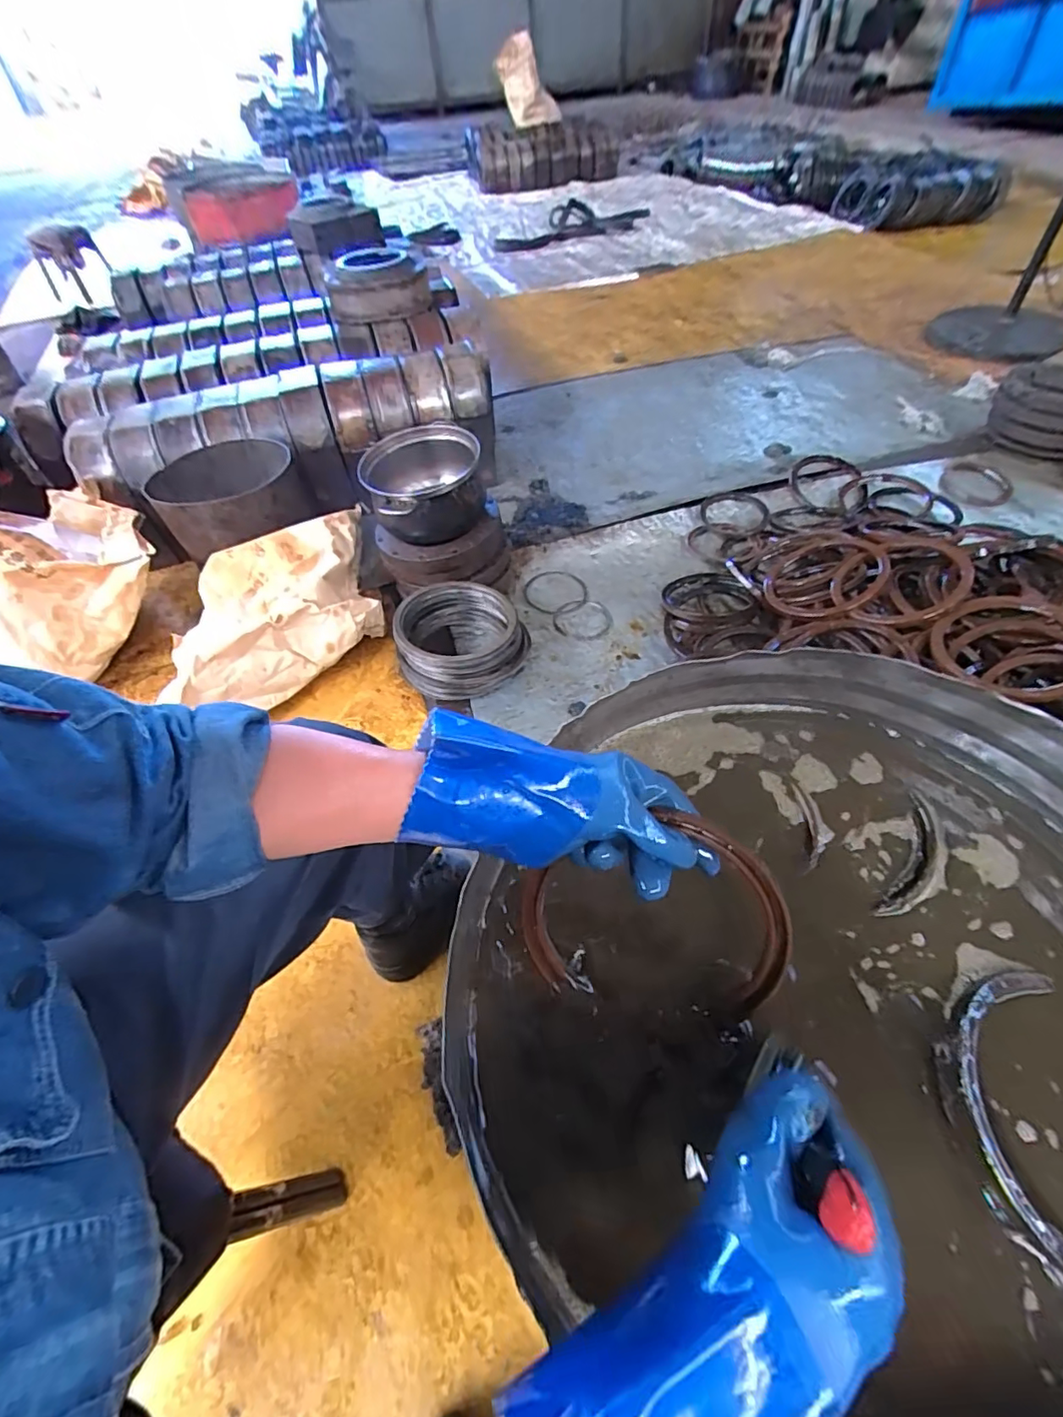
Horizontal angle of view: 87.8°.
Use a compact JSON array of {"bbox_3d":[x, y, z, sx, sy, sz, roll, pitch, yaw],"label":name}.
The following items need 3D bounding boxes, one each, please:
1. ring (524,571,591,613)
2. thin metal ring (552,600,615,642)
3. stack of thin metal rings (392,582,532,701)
[{"bbox_3d":[0.052,-0.241,1.144,0.129,0.008,0.126,1,51,-1],"label":"ring"},{"bbox_3d":[0.102,-0.177,1.098,0.117,0.010,0.110,-2,57,2],"label":"thin metal ring"},{"bbox_3d":[-0.120,-0.126,0.988,0.221,0.105,0.202,-7,54,1],"label":"stack of thin metal rings"}]

